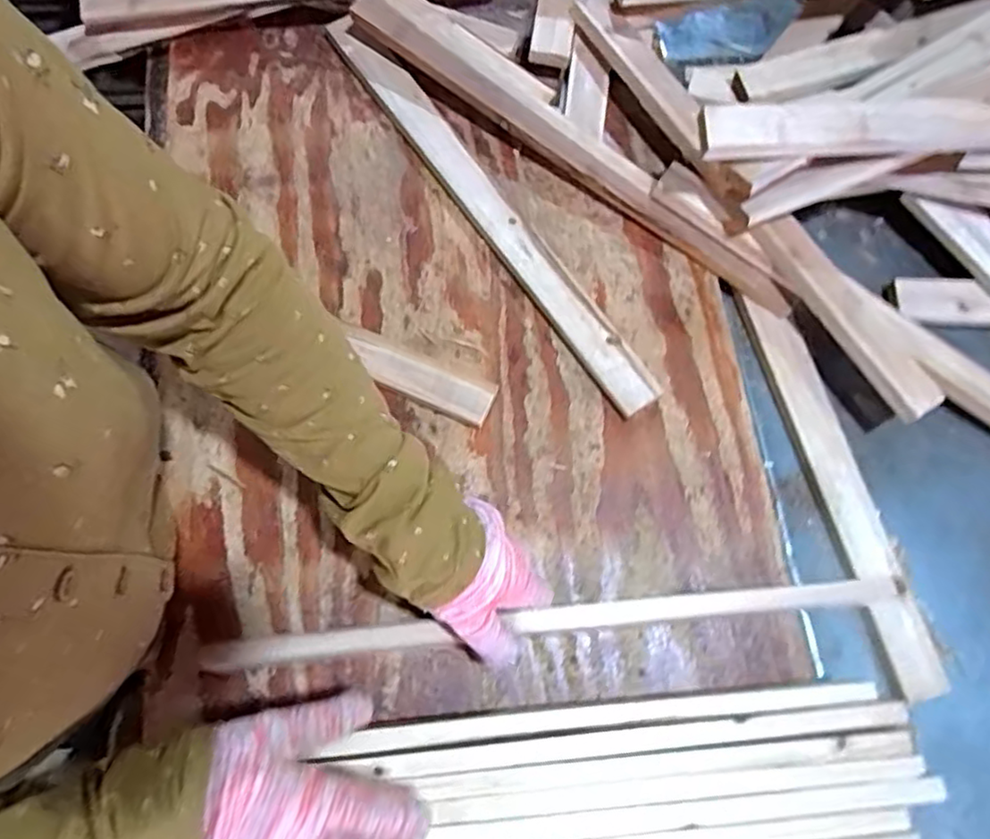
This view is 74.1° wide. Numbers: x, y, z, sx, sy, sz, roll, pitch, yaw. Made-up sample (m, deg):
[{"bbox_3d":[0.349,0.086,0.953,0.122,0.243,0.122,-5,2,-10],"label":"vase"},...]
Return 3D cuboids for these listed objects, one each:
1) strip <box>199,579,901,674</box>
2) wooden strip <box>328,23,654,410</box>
[{"bbox_3d":[0.058,0.150,0.488,0.517,0.042,0.024,-5,73,-4],"label":"strip"},{"bbox_3d":[-0.012,-0.206,0.612,0.037,0.021,0.485,-33,77,-12],"label":"wooden strip"}]

